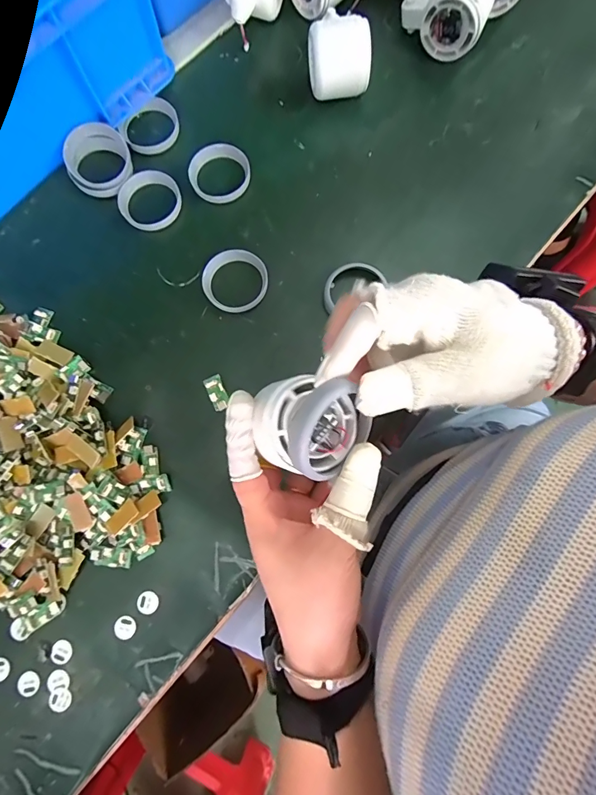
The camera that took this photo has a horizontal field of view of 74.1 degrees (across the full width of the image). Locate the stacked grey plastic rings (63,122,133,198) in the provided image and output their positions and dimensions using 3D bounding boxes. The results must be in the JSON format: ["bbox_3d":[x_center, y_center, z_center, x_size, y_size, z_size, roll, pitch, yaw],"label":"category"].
[{"bbox_3d":[-0.192,-0.226,0.375,0.054,0.027,0.057,-4,80,1],"label":"stacked grey plastic rings"}]

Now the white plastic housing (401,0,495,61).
[{"bbox_3d":[0.143,-0.376,0.381,0.081,0.058,0.051,16,81,4],"label":"white plastic housing"}]

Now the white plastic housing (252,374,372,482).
[{"bbox_3d":[0.005,0.016,0.229,0.069,0.045,0.053,19,81,4],"label":"white plastic housing"}]

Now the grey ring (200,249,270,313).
[{"bbox_3d":[-0.057,-0.109,0.368,0.061,0.012,0.055,-32,81,-4],"label":"grey ring"}]

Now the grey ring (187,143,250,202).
[{"bbox_3d":[-0.077,-0.220,0.387,0.059,0.012,0.054,0,80,1],"label":"grey ring"}]

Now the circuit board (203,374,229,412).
[{"bbox_3d":[-0.072,-0.005,0.350,0.015,0.004,0.032,-25,80,-3],"label":"circuit board"}]

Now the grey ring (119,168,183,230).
[{"bbox_3d":[-0.143,-0.192,0.382,0.057,0.009,0.058,0,80,1],"label":"grey ring"}]

